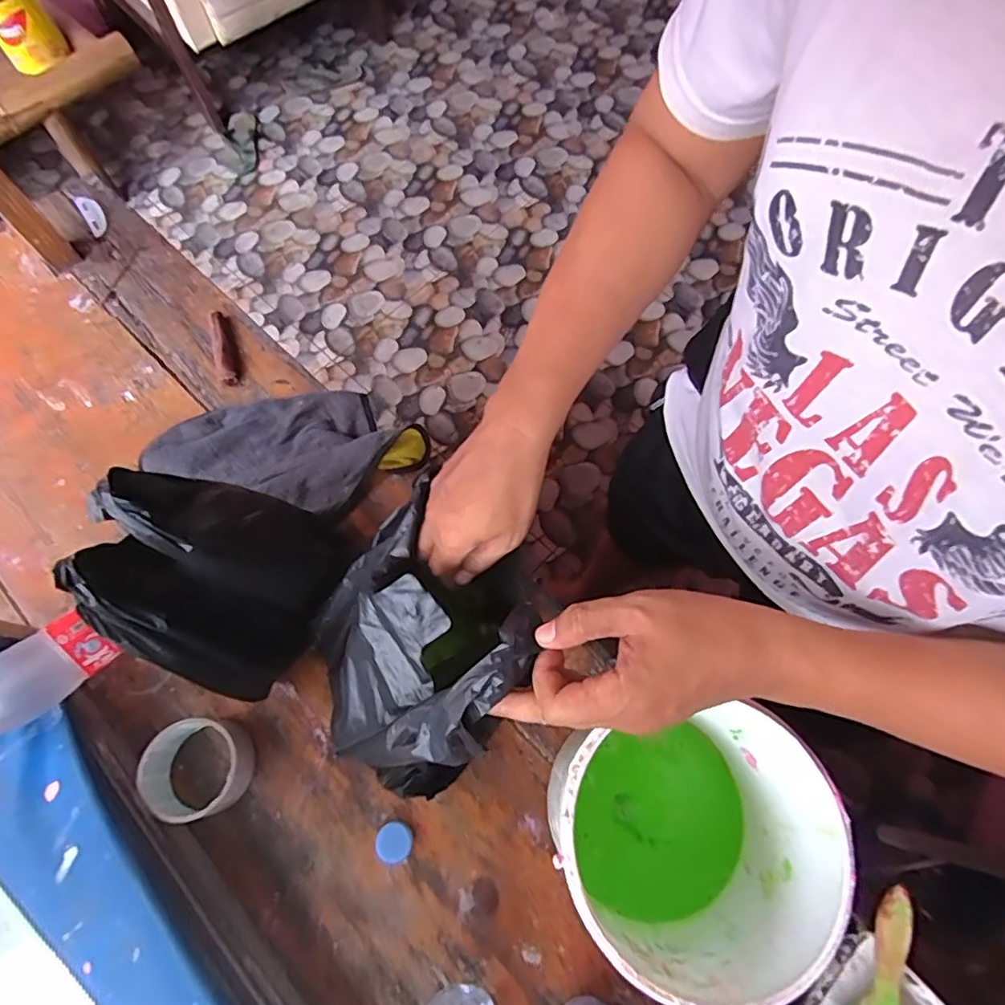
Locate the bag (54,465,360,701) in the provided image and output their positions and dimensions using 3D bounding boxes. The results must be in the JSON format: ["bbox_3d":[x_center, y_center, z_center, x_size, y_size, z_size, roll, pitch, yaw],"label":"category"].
[{"bbox_3d":[-0.233,0.052,0.491,0.140,0.225,0.161,39,73,14],"label":"bag"}]

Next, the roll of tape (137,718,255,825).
[{"bbox_3d":[-0.280,0.240,0.522,0.088,0.051,0.081,0,68,0],"label":"roll of tape"}]

